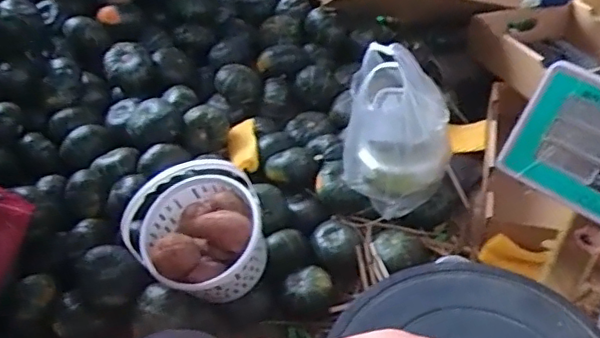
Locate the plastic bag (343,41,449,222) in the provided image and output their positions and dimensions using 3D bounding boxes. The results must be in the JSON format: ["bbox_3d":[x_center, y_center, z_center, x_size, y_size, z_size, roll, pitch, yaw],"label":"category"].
[{"bbox_3d":[0.161,-0.074,0.945,0.163,0.286,0.161,7,48,12],"label":"plastic bag"}]

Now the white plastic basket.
[{"bbox_3d":[-0.152,0.083,0.838,0.183,0.207,0.172,-3,47,3],"label":"white plastic basket"}]

